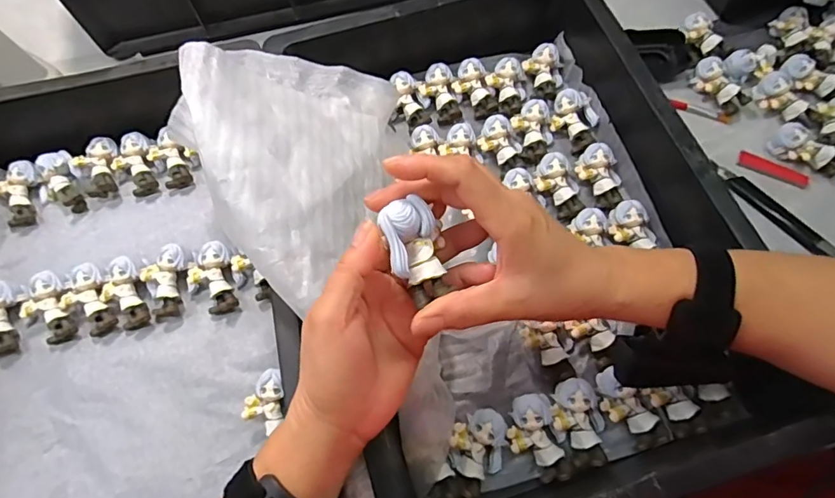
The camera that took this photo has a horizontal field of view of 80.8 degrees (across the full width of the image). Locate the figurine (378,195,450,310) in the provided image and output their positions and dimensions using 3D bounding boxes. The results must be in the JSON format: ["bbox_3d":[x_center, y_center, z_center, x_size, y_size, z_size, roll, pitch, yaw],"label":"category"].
[{"bbox_3d":[-0.004,0.002,0.276,0.032,0.027,0.055,-13,96,-22],"label":"figurine"}]

